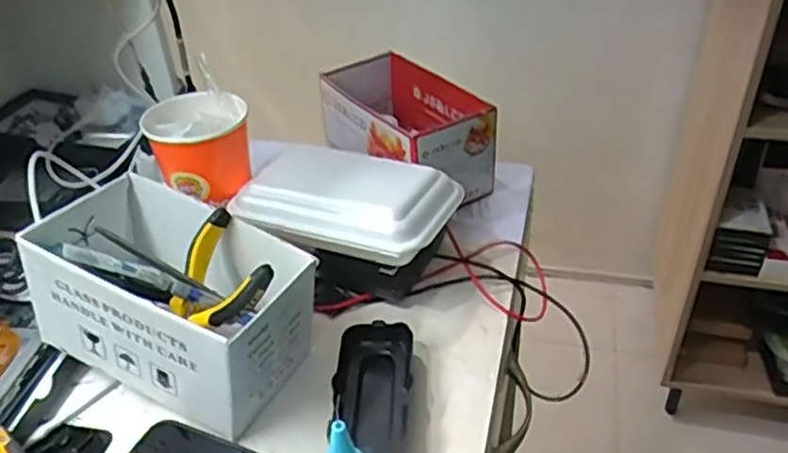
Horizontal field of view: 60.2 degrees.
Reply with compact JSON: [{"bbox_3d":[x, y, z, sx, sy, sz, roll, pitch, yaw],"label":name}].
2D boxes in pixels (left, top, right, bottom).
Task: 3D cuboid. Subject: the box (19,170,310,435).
[{"bbox_3d":[-0.154,0.051,0.481,0.182,0.098,0.104,16,40,22],"label":"box"}]

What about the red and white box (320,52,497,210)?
[{"bbox_3d":[0.006,-0.104,0.686,0.100,0.086,0.202,-21,41,-24],"label":"red and white box"}]

